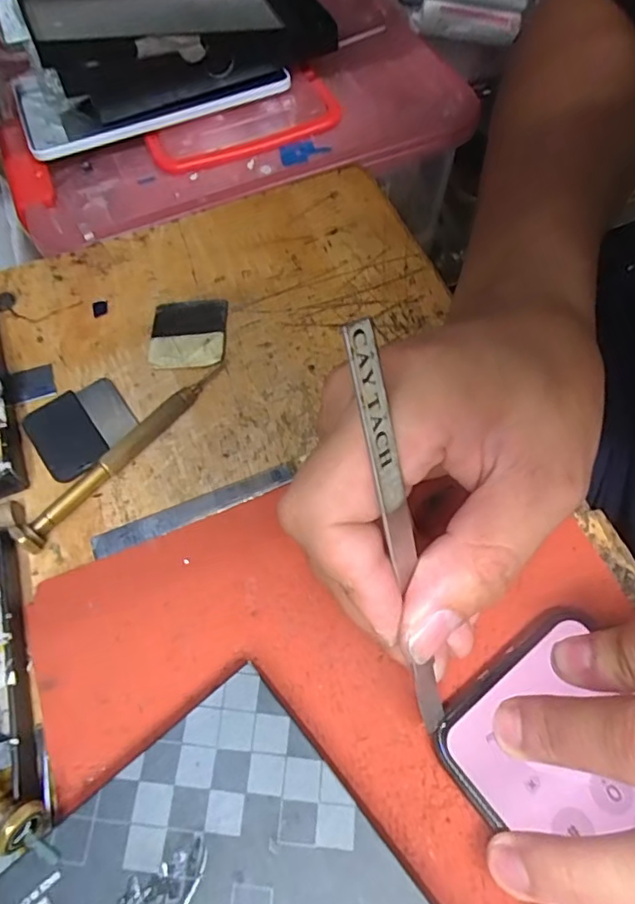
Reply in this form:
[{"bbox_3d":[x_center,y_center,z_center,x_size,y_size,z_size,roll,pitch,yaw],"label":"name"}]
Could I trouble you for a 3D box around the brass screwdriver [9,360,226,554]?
[{"bbox_3d":[-0.080,-0.002,0.233,0.010,0.008,0.110,36,69,18],"label":"brass screwdriver"}]

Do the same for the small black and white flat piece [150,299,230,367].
[{"bbox_3d":[-0.062,-0.057,0.264,0.035,0.004,0.039,-1,63,1],"label":"small black and white flat piece"}]

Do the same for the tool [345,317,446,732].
[{"bbox_3d":[0.023,0.029,0.151,0.007,0.133,0.004,-27,29,-25],"label":"tool"}]

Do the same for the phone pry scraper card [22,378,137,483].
[{"bbox_3d":[-0.103,-0.011,0.241,0.041,0.004,0.039,-33,67,-15],"label":"phone pry scraper card"}]

